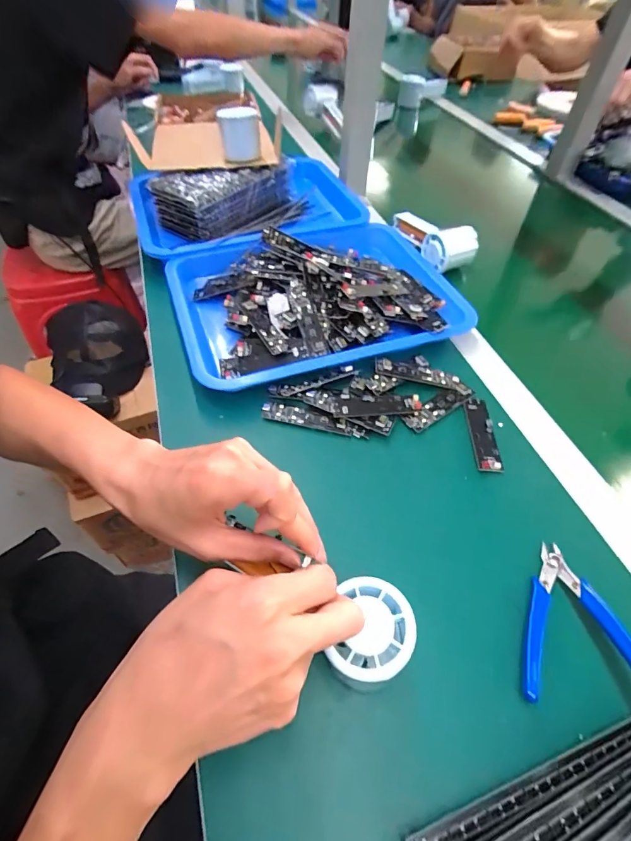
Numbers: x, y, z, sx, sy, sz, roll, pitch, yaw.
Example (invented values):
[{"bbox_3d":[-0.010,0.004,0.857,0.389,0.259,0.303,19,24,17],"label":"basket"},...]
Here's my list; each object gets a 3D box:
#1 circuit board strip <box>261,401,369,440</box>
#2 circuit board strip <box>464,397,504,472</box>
[{"bbox_3d":[0.000,-0.002,0.419,0.107,0.010,0.021,11,52,7],"label":"circuit board strip"},{"bbox_3d":[0.166,0.011,0.414,0.024,0.004,0.090,4,52,1],"label":"circuit board strip"}]

